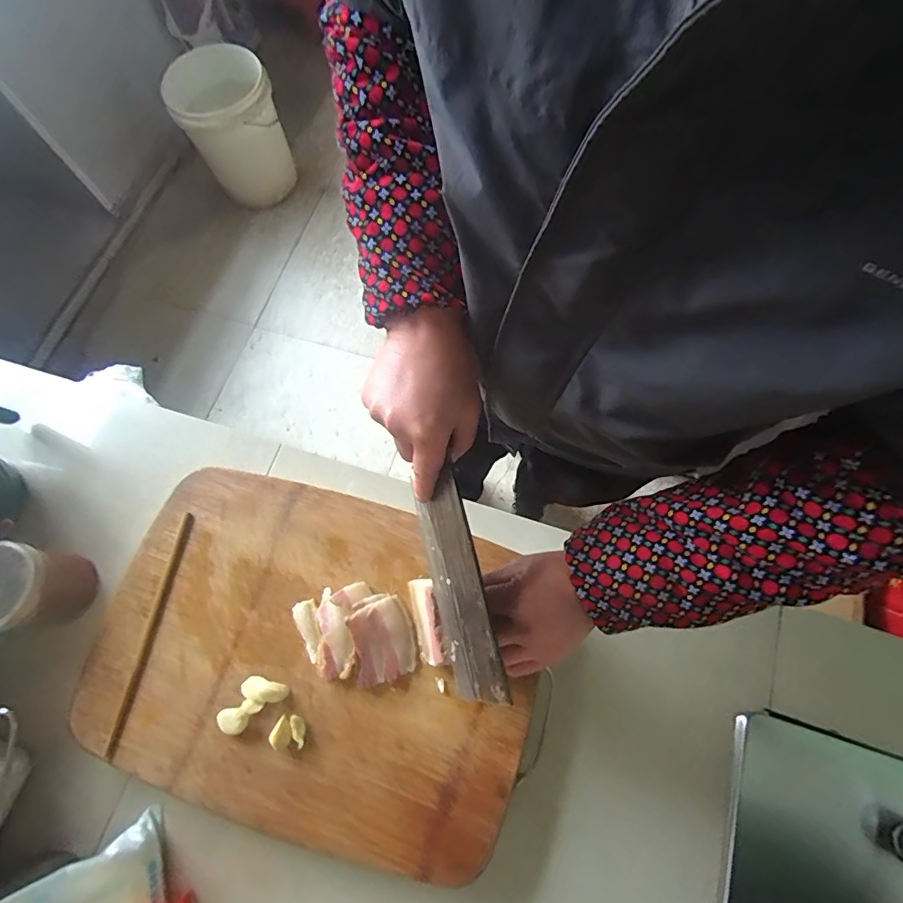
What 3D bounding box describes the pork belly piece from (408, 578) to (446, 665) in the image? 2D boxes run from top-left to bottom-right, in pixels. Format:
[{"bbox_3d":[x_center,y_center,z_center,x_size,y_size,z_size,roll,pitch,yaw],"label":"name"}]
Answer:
[{"bbox_3d":[-0.023,0.161,0.460,0.011,0.049,0.075,-1,80,-31],"label":"pork belly piece"}]

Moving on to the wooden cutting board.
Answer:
[{"bbox_3d":[-0.136,0.190,0.469,0.418,0.027,0.299,15,73,7],"label":"wooden cutting board"}]

